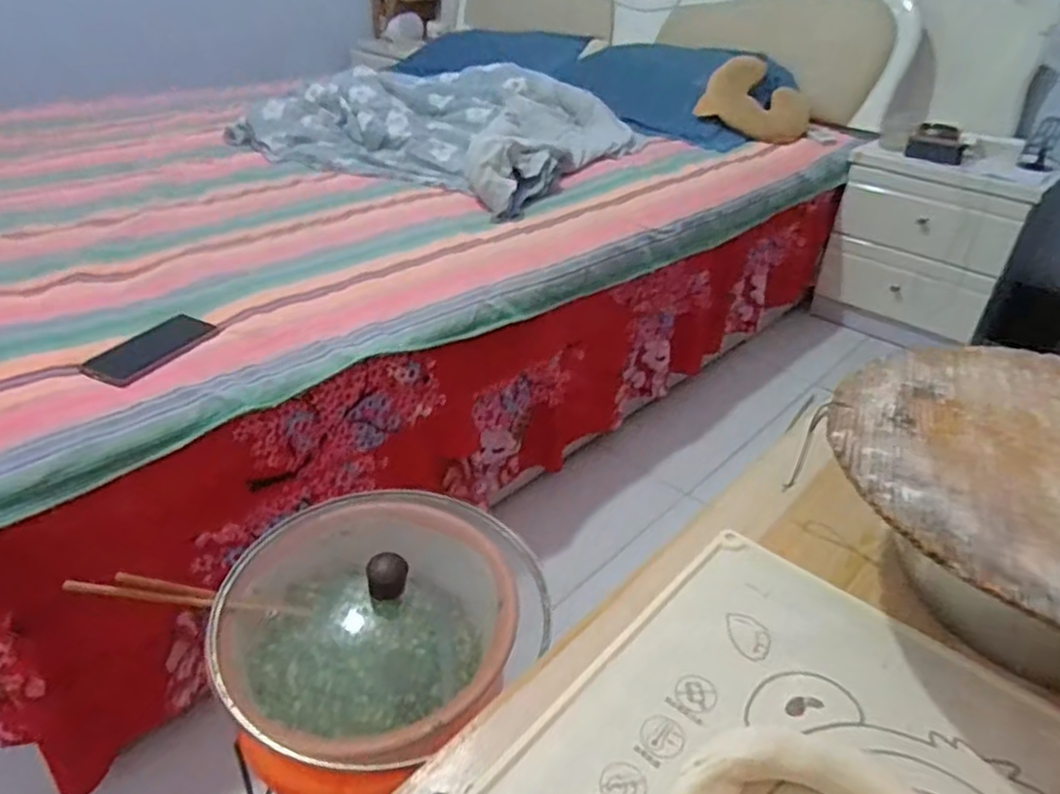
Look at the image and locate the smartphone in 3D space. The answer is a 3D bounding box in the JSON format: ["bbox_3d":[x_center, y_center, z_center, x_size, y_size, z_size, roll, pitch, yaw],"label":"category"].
[{"bbox_3d":[-0.499,-0.065,0.931,0.080,0.008,0.172,13,35,16],"label":"smartphone"}]

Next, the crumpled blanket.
[{"bbox_3d":[-0.210,-0.703,1.766,0.812,0.138,0.740,20,38,24],"label":"crumpled blanket"}]

